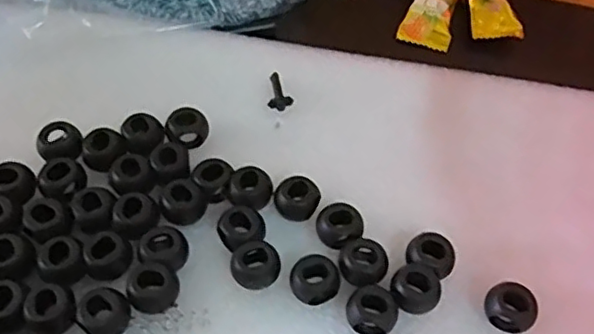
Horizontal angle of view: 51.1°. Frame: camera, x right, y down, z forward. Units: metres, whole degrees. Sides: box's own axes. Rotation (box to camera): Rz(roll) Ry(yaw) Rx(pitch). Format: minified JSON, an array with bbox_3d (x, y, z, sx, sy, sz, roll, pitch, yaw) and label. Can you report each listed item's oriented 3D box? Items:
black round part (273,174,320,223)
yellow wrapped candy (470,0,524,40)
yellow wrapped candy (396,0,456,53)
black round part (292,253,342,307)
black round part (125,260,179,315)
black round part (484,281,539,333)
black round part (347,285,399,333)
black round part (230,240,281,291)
[{"bbox_3d":[0.000,0.013,0.244,0.017,0.012,0.015,8,55,2],"label":"black round part"},{"bbox_3d":[0.104,-0.082,0.328,0.026,0.010,0.031,0,55,-4],"label":"yellow wrapped candy"},{"bbox_3d":[0.072,-0.086,0.331,0.026,0.012,0.053,15,55,7],"label":"yellow wrapped candy"},{"bbox_3d":[0.006,0.041,0.225,0.017,0.010,0.015,-24,60,-19],"label":"black round part"},{"bbox_3d":[-0.051,0.042,0.218,0.016,0.009,0.016,2,55,-2],"label":"black round part"},{"bbox_3d":[0.076,0.051,0.221,0.015,0.012,0.018,-38,65,-26],"label":"black round part"},{"bbox_3d":[0.026,0.051,0.217,0.017,0.010,0.015,18,56,9],"label":"black round part"},{"bbox_3d":[-0.015,0.036,0.226,0.018,0.012,0.015,-1,55,-4],"label":"black round part"}]

